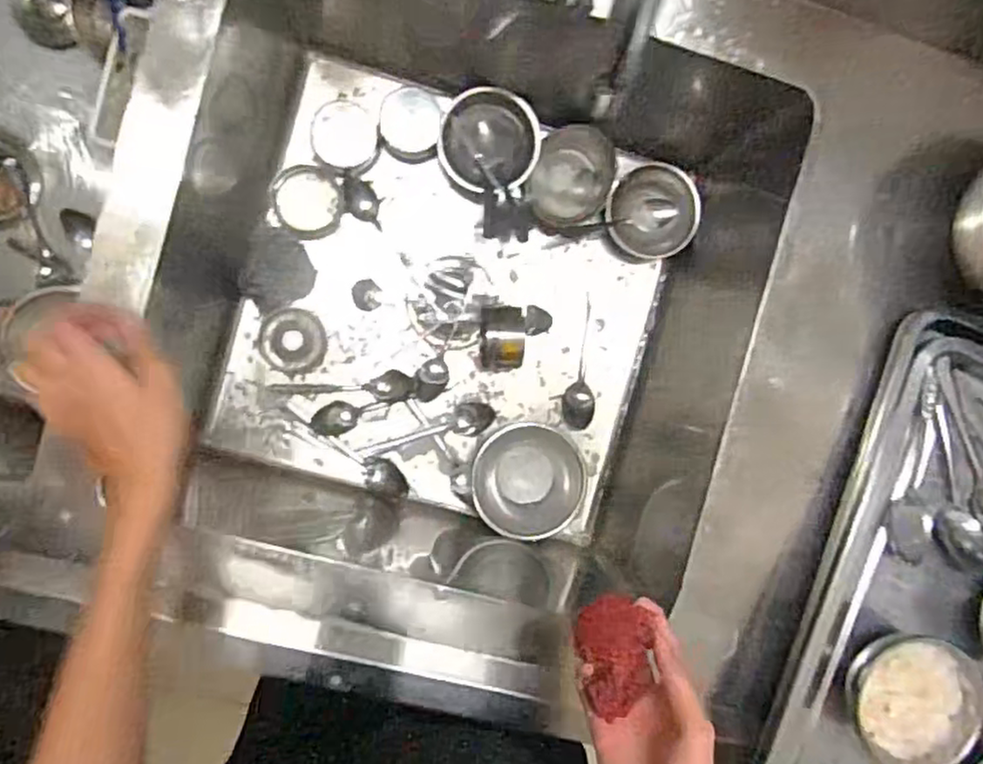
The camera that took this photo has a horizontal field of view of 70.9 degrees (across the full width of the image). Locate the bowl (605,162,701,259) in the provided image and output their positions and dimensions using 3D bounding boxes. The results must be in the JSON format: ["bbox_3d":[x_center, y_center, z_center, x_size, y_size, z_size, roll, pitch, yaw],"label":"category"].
[{"bbox_3d":[0.191,-0.203,0.832,0.107,0.047,0.106,0,94,-6],"label":"bowl"}]

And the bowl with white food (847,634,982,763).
[{"bbox_3d":[0.348,0.265,0.576,0.100,0.040,0.105,0,94,-6],"label":"bowl with white food"}]

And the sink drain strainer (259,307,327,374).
[{"bbox_3d":[-0.237,-0.049,0.826,0.075,0.009,0.074,2,94,-6],"label":"sink drain strainer"}]

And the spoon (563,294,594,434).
[{"bbox_3d":[0.108,-0.022,0.859,0.040,0.016,0.161,-3,94,-6],"label":"spoon"}]

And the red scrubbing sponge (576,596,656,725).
[{"bbox_3d":[0.086,0.194,0.490,0.045,0.024,0.075,-9,95,-5],"label":"red scrubbing sponge"}]

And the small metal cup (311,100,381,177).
[{"bbox_3d":[-0.169,-0.284,0.805,0.073,0.048,0.077,0,94,-6],"label":"small metal cup"}]

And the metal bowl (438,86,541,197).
[{"bbox_3d":[-0.004,-0.281,0.815,0.118,0.063,0.117,-1,94,-6],"label":"metal bowl"}]

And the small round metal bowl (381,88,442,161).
[{"bbox_3d":[-0.095,-0.299,0.807,0.070,0.057,0.079,1,94,-6],"label":"small round metal bowl"}]

